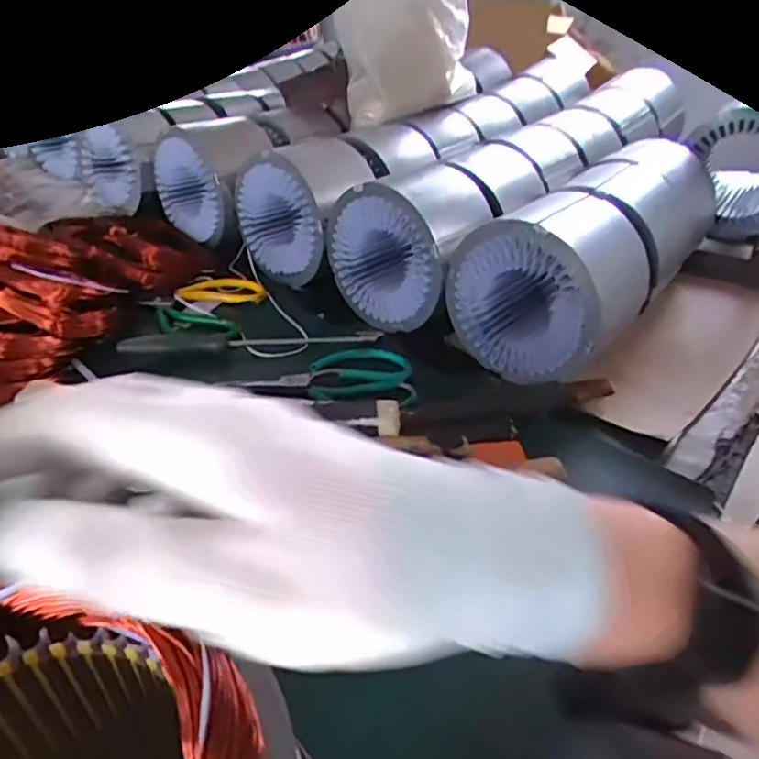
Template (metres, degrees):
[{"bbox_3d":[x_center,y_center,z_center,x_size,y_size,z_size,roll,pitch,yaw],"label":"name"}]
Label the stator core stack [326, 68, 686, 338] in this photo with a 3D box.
[{"bbox_3d":[0.218,-0.287,0.855,0.176,0.137,0.701,26,44,27],"label":"stator core stack"}]

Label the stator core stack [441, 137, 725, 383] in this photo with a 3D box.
[{"bbox_3d":[0.231,-0.135,0.652,0.157,0.149,0.328,30,46,31],"label":"stator core stack"}]

